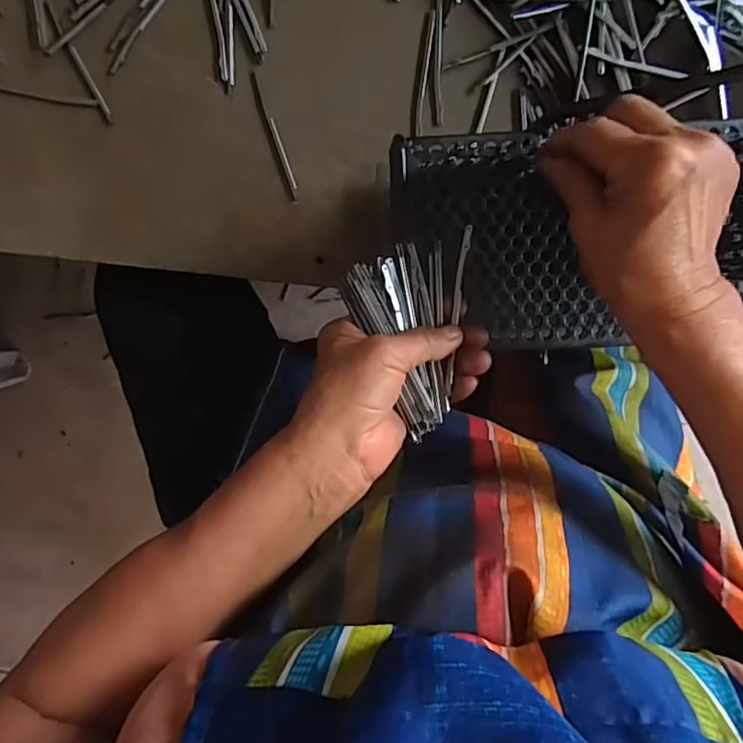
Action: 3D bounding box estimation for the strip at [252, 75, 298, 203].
[{"bbox_3d":[-0.079,-0.193,0.443,0.009,0.004,0.104,-18,97,3],"label":"strip"}]

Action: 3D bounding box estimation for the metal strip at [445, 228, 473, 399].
[{"bbox_3d":[0.054,-0.038,0.336,0.006,0.004,0.105,7,89,0],"label":"metal strip"}]

